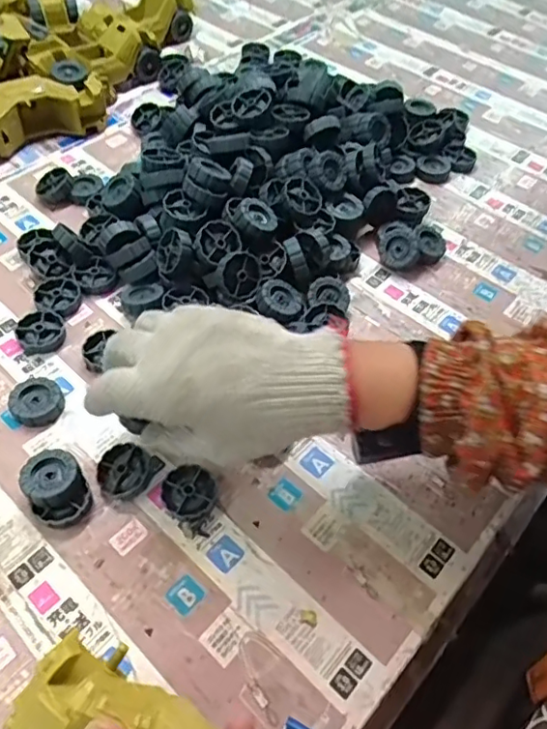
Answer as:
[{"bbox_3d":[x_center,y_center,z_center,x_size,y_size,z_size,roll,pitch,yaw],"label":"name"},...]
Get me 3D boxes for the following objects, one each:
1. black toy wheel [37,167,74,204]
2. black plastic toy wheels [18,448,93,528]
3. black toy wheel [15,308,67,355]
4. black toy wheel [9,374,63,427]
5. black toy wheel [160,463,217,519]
[{"bbox_3d":[-0.222,-0.182,0.577,0.036,0.013,0.041,-29,63,7],"label":"black toy wheel"},{"bbox_3d":[-0.147,0.084,0.386,0.037,0.024,0.048,-26,60,-19],"label":"black plastic toy wheels"},{"bbox_3d":[-0.193,-0.028,0.473,0.038,0.011,0.040,1,55,-2],"label":"black toy wheel"},{"bbox_3d":[-0.180,0.029,0.432,0.040,0.011,0.037,1,55,-2],"label":"black toy wheel"},{"bbox_3d":[-0.059,0.090,0.396,0.037,0.012,0.036,1,55,-2],"label":"black toy wheel"}]

